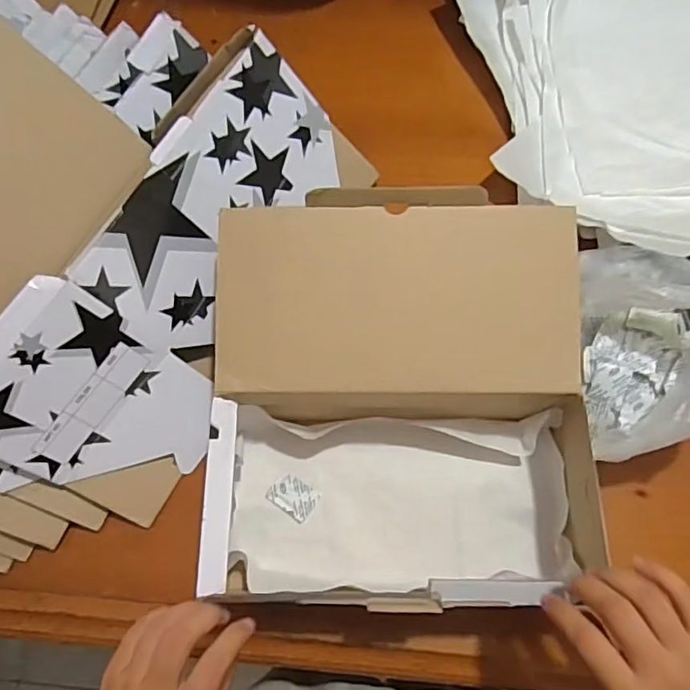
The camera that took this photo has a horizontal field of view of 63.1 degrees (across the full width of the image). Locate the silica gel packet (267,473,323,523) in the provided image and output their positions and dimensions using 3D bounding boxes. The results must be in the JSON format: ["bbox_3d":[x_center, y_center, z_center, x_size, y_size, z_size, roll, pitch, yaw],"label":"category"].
[{"bbox_3d":[-0.045,0.134,0.497,0.040,0.004,0.029,33,73,11],"label":"silica gel packet"}]

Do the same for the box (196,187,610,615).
[{"bbox_3d":[0.048,0.051,0.454,0.291,0.154,0.298,1,70,0],"label":"box"}]

